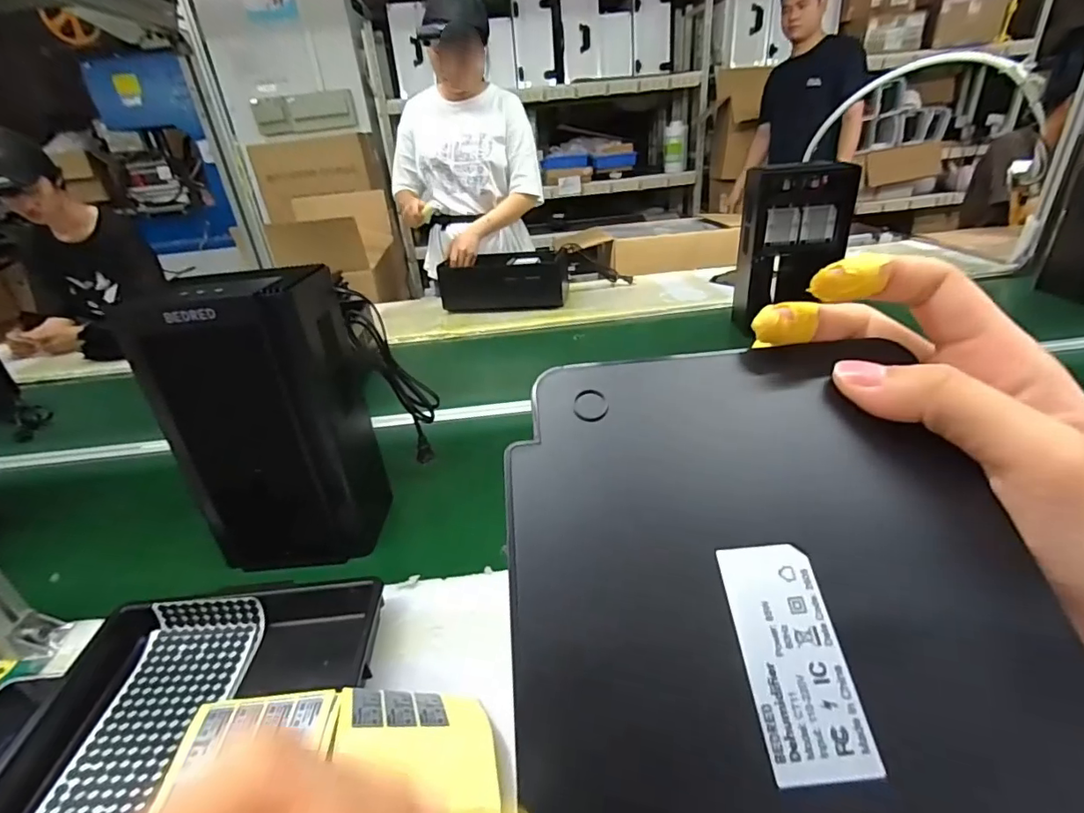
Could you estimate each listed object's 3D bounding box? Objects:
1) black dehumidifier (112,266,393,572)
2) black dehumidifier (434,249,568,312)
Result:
[{"bbox_3d":[-0.332,0.012,0.656,0.184,0.354,0.167,-4,28,2],"label":"black dehumidifier"},{"bbox_3d":[-0.108,-0.377,1.542,0.370,0.136,0.149,-2,28,5],"label":"black dehumidifier"}]

